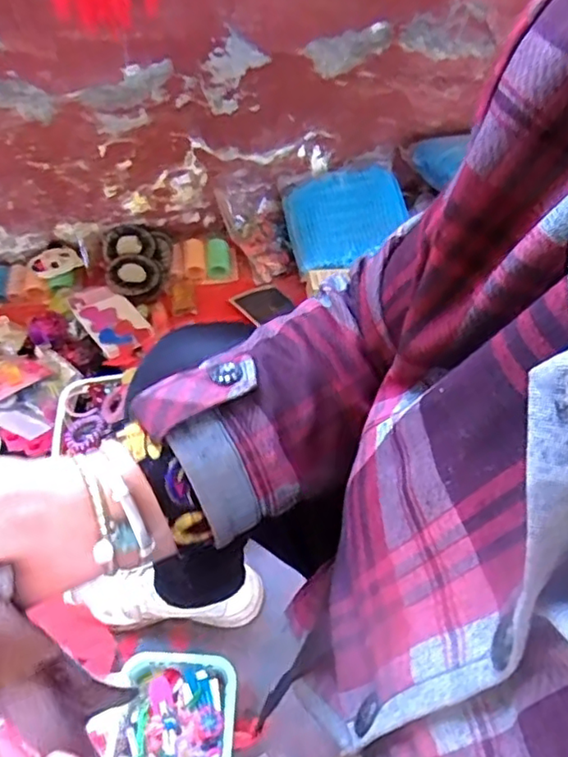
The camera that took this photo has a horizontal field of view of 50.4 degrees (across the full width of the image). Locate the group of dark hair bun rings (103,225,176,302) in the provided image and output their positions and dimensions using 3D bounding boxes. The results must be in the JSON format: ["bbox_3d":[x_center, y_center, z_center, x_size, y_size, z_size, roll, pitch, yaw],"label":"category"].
[{"bbox_3d":[-0.259,-0.208,1.088,0.123,0.038,0.158,-11,55,-12],"label":"group of dark hair bun rings"}]

